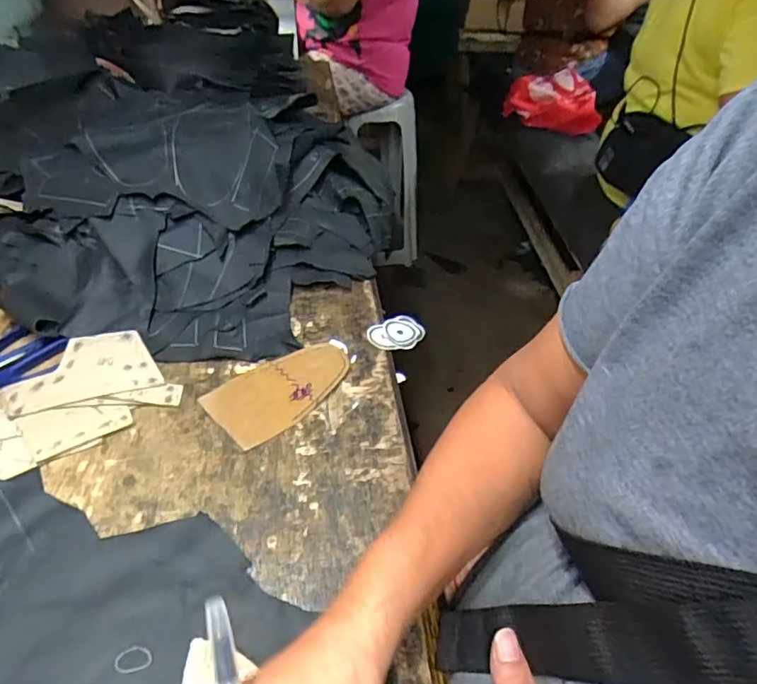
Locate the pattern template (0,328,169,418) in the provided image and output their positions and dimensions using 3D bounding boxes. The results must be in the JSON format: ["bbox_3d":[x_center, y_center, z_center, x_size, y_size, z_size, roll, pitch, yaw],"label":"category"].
[{"bbox_3d":[-0.272,0.025,0.504,0.123,0.006,0.074,-14,54,-21],"label":"pattern template"}]

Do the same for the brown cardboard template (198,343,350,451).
[{"bbox_3d":[-0.087,0.043,0.514,0.136,0.005,0.079,-28,53,-30],"label":"brown cardboard template"}]

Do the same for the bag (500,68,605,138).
[{"bbox_3d":[0.525,-0.735,1.668,0.250,0.123,0.187,-4,42,-8],"label":"bag"}]

